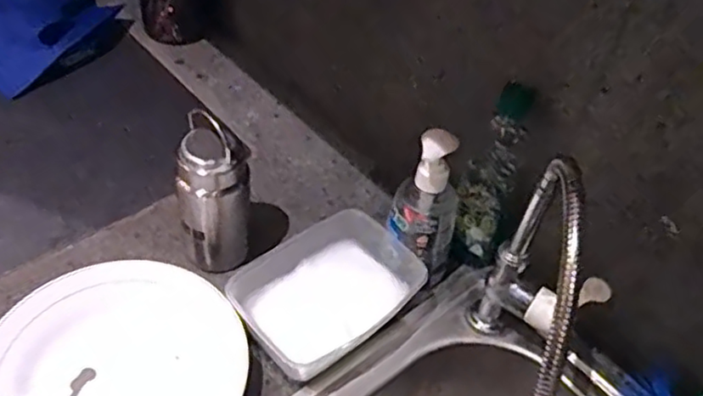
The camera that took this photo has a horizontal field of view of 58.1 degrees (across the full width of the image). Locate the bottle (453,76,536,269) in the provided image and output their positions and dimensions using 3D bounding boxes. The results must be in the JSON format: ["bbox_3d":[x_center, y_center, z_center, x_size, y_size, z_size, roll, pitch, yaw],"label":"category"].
[{"bbox_3d":[0.137,-0.012,0.664,0.052,0.221,0.055,9,46,2],"label":"bottle"}]

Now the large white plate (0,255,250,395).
[{"bbox_3d":[-0.209,0.155,0.566,0.218,0.039,0.222,4,46,-4],"label":"large white plate"}]

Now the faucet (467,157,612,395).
[{"bbox_3d":[0.135,0.122,0.502,0.100,0.240,0.228,22,47,13],"label":"faucet"}]

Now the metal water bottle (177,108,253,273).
[{"bbox_3d":[-0.139,0.002,0.645,0.069,0.173,0.065,-8,48,-14],"label":"metal water bottle"}]

